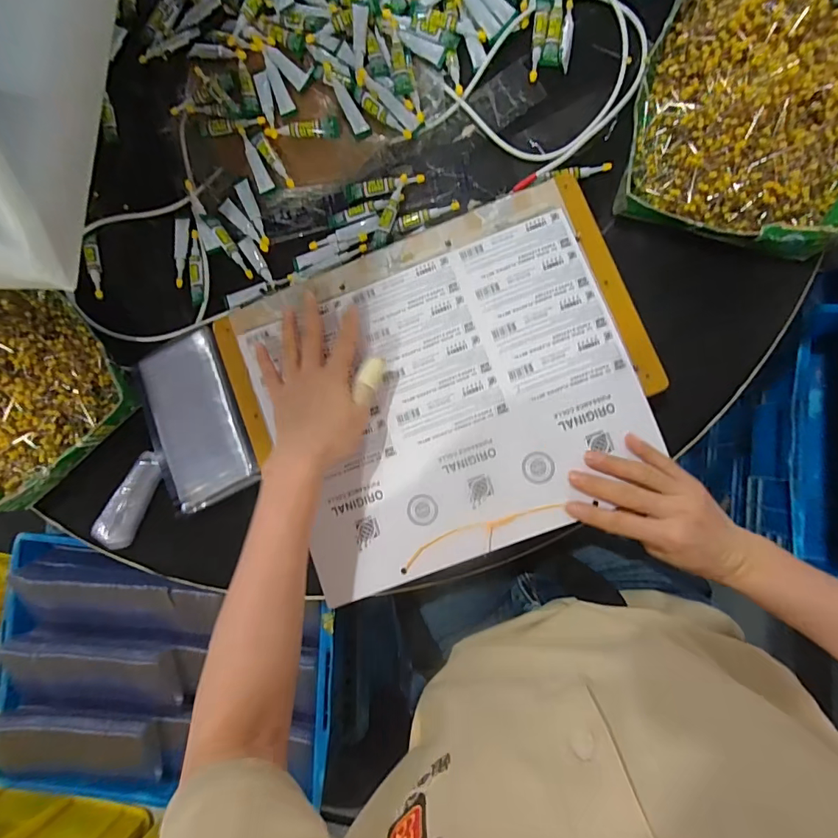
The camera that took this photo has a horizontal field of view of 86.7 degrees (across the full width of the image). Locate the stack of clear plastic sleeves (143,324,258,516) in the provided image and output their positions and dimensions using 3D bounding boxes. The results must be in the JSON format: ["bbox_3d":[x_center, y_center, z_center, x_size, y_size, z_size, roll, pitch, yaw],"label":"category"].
[{"bbox_3d":[-0.220,0.001,0.440,0.093,0.017,0.158,-24,83,5],"label":"stack of clear plastic sleeves"}]

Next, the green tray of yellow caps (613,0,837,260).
[{"bbox_3d":[0.311,-0.286,0.401,0.202,0.048,0.252,16,88,8],"label":"green tray of yellow caps"}]

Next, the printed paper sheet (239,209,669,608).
[{"bbox_3d":[0.026,-0.012,0.401,0.321,0.009,0.265,-21,83,5],"label":"printed paper sheet"}]

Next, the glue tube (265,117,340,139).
[{"bbox_3d":[-0.121,-0.300,0.458,0.076,0.006,0.018,-1,86,7],"label":"glue tube"}]

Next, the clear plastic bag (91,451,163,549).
[{"bbox_3d":[-0.286,0.081,0.441,0.028,0.025,0.099,29,90,8],"label":"clear plastic bag"}]

